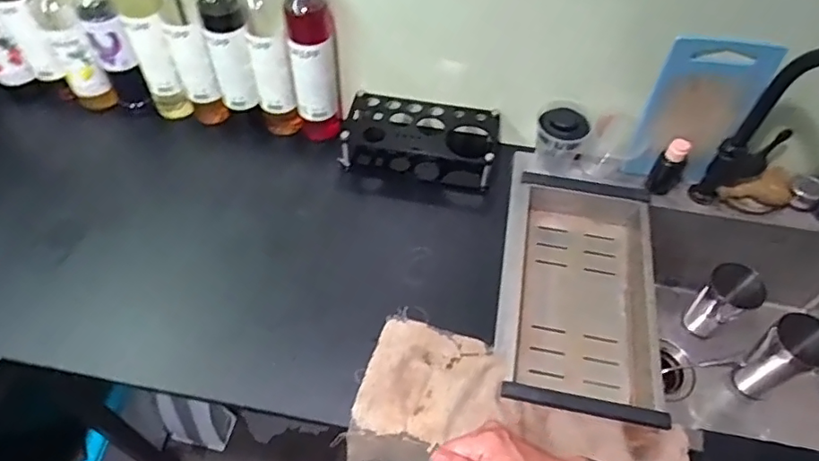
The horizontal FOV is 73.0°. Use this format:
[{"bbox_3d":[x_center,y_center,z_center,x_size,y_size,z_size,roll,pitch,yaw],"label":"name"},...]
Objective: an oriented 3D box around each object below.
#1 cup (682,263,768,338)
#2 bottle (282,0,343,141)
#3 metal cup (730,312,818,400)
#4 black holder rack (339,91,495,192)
[{"bbox_3d":[0.539,0.125,0.949,0.075,0.157,0.080,2,52,-2],"label":"cup"},{"bbox_3d":[-0.146,-0.257,0.852,0.071,0.288,0.065,-5,53,-7],"label":"bottle"},{"bbox_3d":[0.585,0.210,0.873,0.077,0.190,0.082,2,52,-2],"label":"metal cup"},{"bbox_3d":[0.019,-0.143,0.925,0.271,0.096,0.127,12,53,6],"label":"black holder rack"}]

